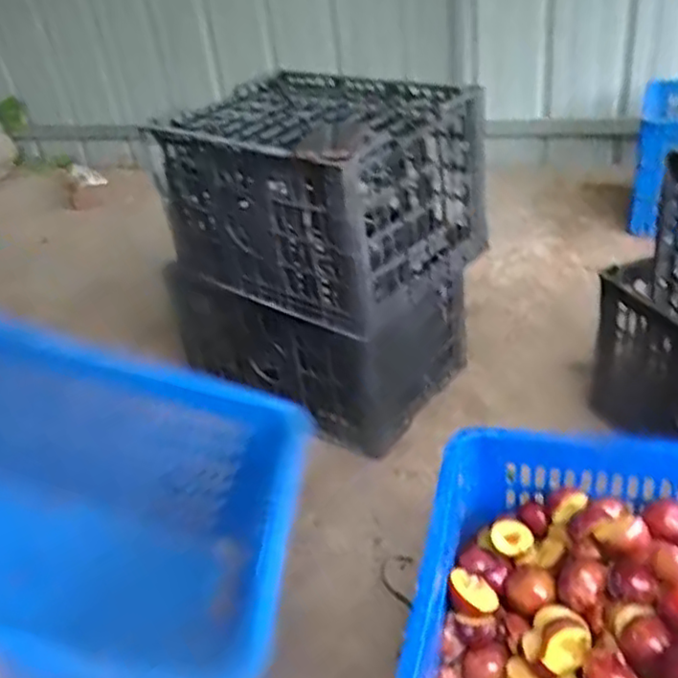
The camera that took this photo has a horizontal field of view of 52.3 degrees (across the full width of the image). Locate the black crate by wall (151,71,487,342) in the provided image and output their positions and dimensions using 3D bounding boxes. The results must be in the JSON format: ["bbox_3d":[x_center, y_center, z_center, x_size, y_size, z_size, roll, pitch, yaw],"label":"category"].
[{"bbox_3d":[-0.047,-0.258,1.237,0.489,0.313,0.361,17,36,37],"label":"black crate by wall"}]

